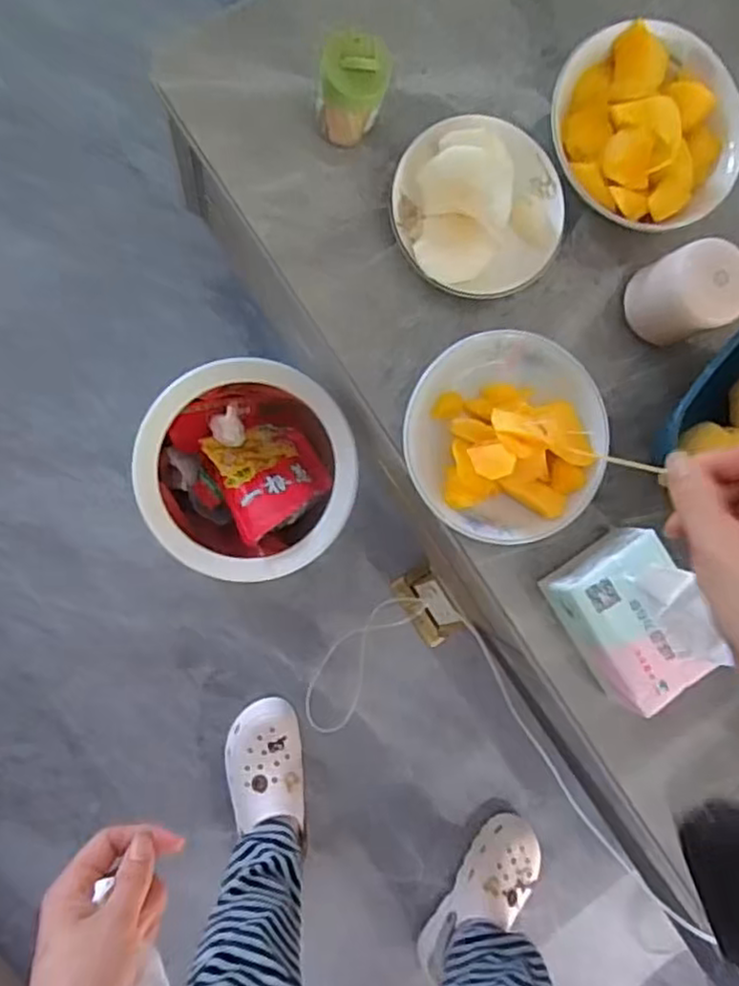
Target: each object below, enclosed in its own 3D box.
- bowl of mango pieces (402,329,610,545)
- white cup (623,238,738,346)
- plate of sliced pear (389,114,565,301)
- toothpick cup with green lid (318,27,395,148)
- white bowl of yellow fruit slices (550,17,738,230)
[{"bbox_3d":[0.118,-0.047,0.593,0.168,0.041,0.173,0,92,-5],"label":"bowl of mango pieces"},{"bbox_3d":[0.274,-0.172,0.595,0.075,0.073,0.070,0,91,-10],"label":"white cup"},{"bbox_3d":[0.092,-0.240,0.585,0.144,0.043,0.136,0,91,-10],"label":"plate of sliced pear"},{"bbox_3d":[-0.014,-0.318,0.549,0.052,0.092,0.050,0,91,-10],"label":"toothpick cup with green lid"},{"bbox_3d":[0.238,-0.313,0.597,0.169,0.061,0.156,0,91,-10],"label":"white bowl of yellow fruit slices"}]

